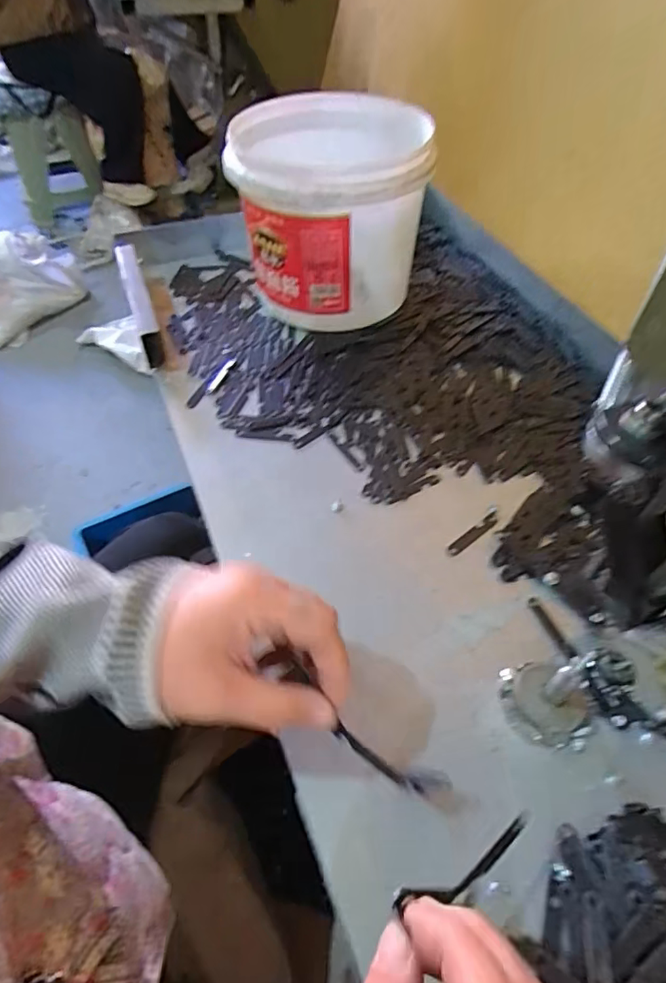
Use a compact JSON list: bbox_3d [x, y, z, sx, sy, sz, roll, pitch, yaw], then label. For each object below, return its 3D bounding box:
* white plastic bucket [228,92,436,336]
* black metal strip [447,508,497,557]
[{"bbox_3d":[-0.005,-0.279,0.548,0.174,0.154,0.199,3,51,2],"label":"white plastic bucket"},{"bbox_3d":[0.105,0.031,0.401,0.054,0.004,0.010,-35,59,-25],"label":"black metal strip"}]

